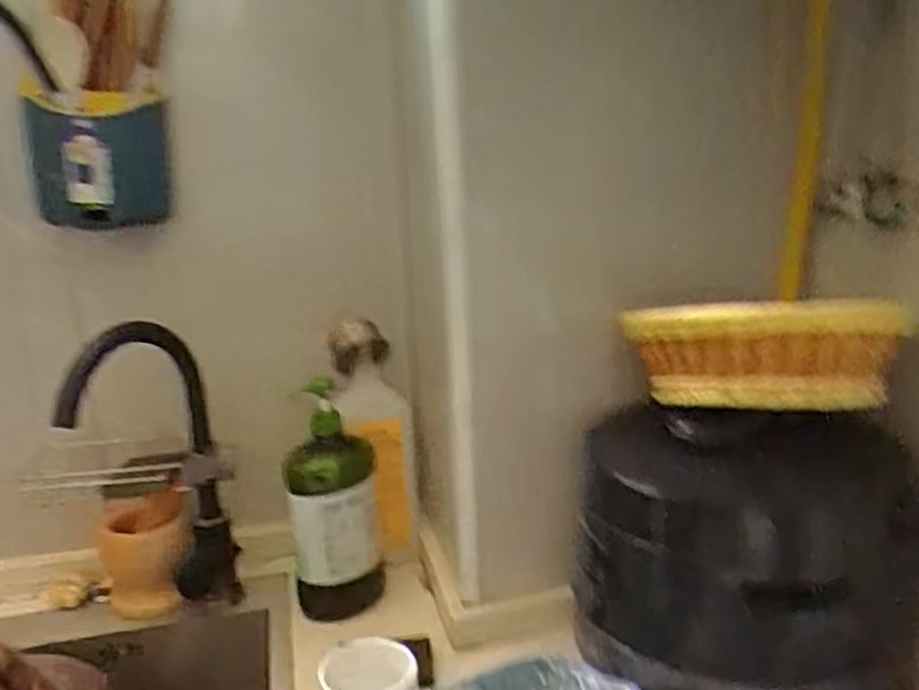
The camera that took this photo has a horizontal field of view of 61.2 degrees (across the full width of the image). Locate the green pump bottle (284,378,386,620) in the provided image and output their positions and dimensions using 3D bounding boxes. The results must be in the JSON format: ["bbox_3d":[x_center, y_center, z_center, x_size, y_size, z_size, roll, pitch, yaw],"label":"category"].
[{"bbox_3d":[-0.141,0.182,0.877,0.100,0.244,0.090,-6,14,-13],"label":"green pump bottle"}]

